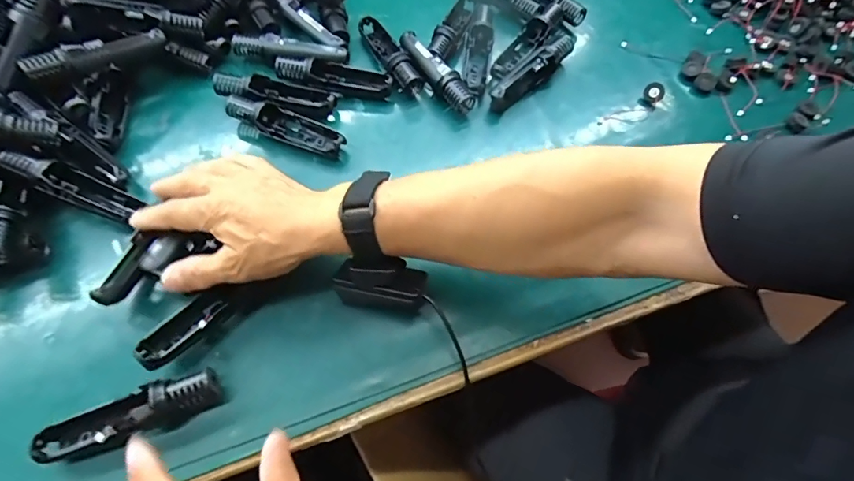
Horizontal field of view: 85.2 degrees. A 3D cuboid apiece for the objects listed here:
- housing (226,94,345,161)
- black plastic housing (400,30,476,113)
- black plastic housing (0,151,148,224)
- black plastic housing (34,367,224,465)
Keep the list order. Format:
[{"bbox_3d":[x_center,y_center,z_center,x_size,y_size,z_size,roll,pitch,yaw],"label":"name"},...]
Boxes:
[{"bbox_3d":[-0.139,-0.116,0.459,0.119,0.021,0.034,19,64,7],"label":"housing"},{"bbox_3d":[0.008,-0.182,0.499,0.028,0.027,0.114,-35,69,-18],"label":"black plastic housing"},{"bbox_3d":[-0.309,-0.049,0.405,0.107,0.021,0.031,27,64,-15],"label":"black plastic housing"},{"bbox_3d":[-0.212,0.127,0.336,0.121,0.032,0.033,-22,66,-13],"label":"black plastic housing"}]

